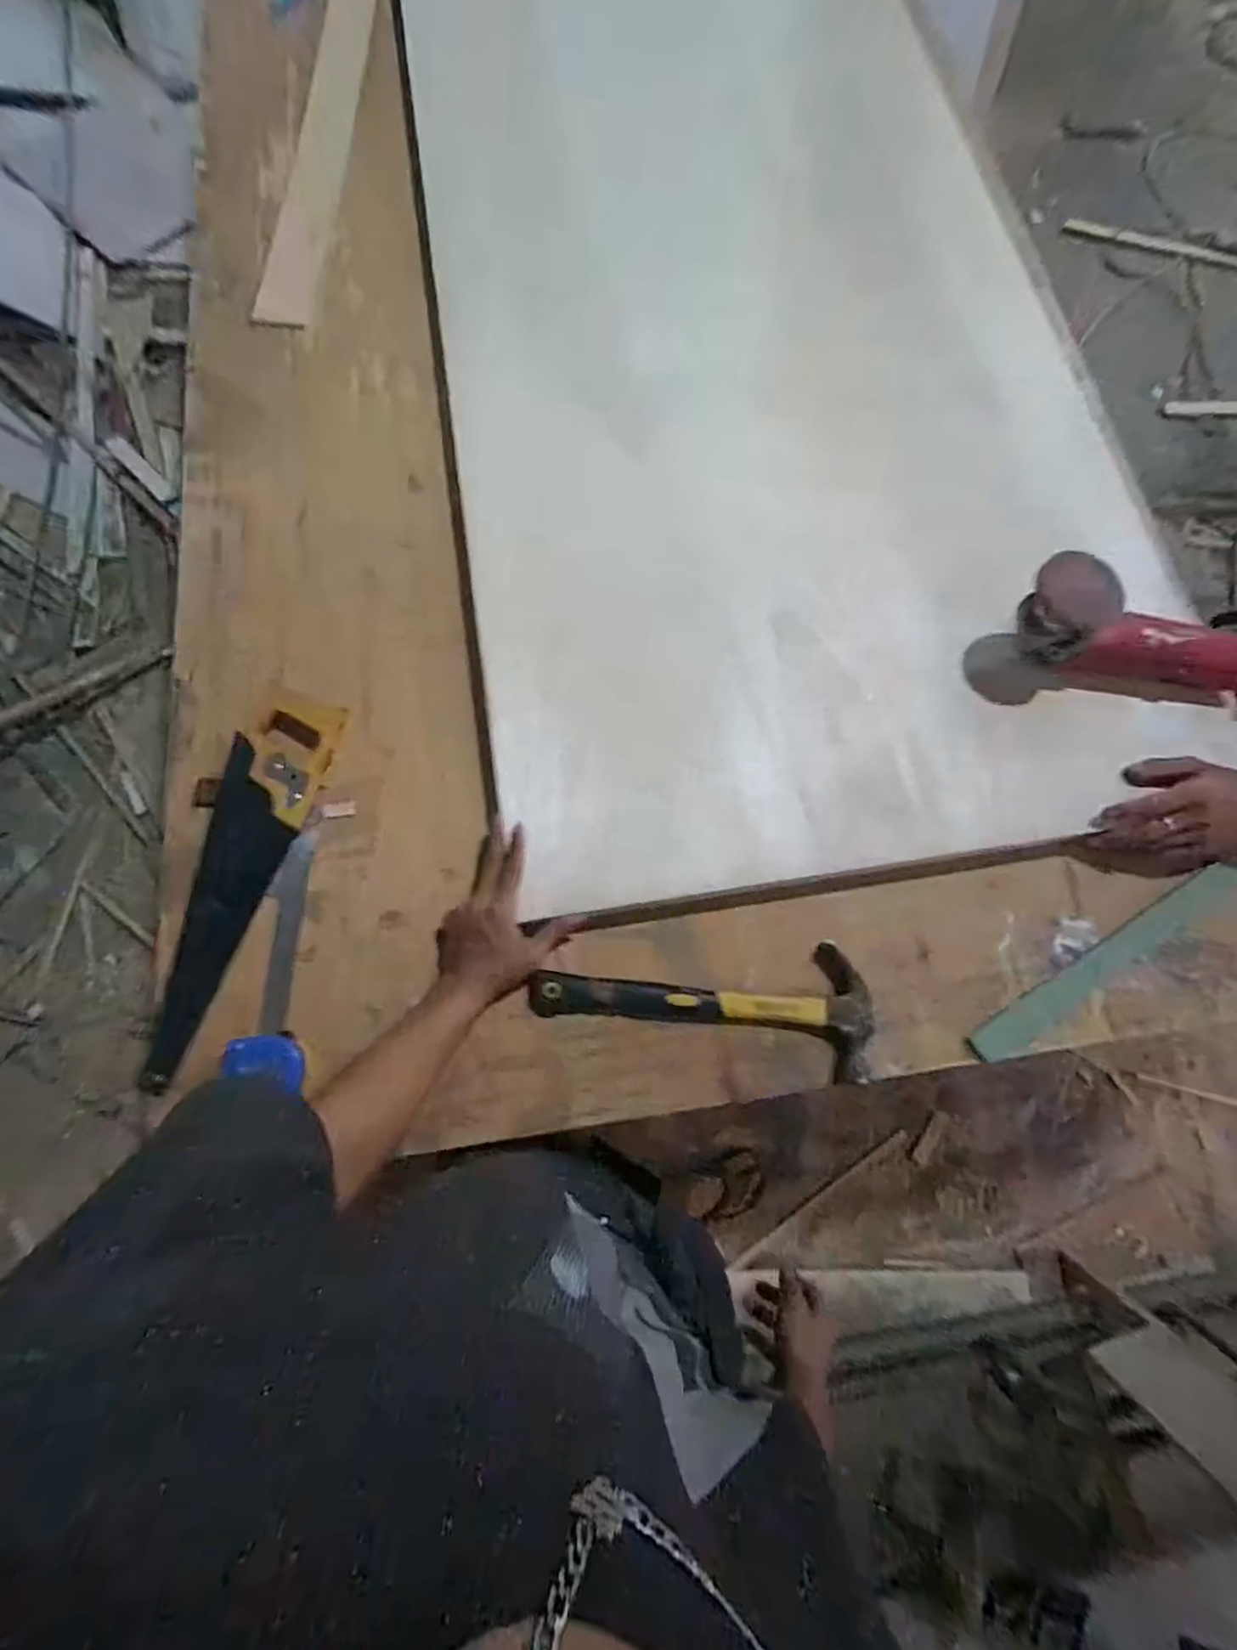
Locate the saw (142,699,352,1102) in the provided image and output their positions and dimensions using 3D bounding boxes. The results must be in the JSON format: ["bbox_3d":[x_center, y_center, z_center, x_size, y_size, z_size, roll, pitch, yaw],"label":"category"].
[{"bbox_3d":[-0.390,0.050,0.671,0.092,0.023,0.390,17,74,3],"label":"saw"}]

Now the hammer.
[{"bbox_3d":[0.082,0.165,0.659,0.330,0.029,0.128,8,74,0],"label":"hammer"}]

